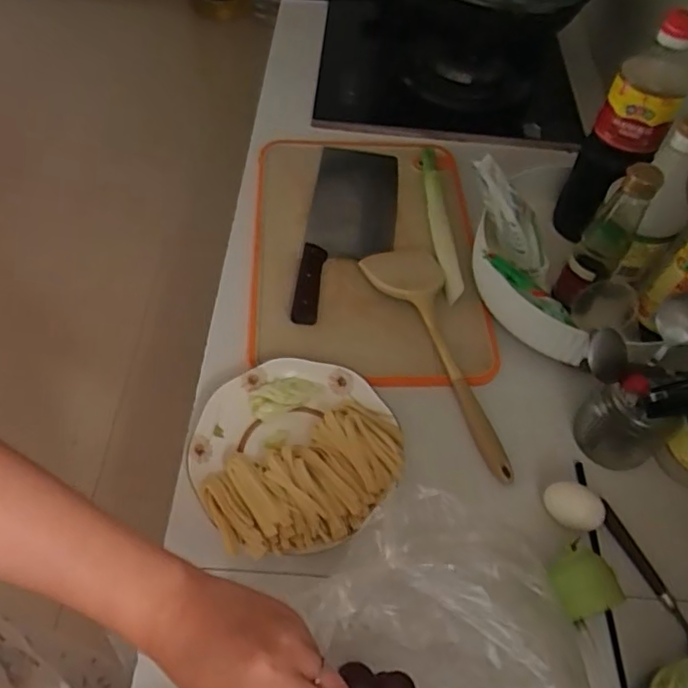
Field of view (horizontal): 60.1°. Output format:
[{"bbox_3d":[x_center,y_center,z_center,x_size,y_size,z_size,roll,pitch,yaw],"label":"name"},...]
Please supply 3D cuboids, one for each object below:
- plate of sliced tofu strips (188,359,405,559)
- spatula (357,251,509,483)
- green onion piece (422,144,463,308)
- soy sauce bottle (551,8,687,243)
[{"bbox_3d":[-0.048,0.104,0.593,0.203,0.046,0.193,2,56,-3],"label":"plate of sliced tofu strips"},{"bbox_3d":[0.120,0.002,0.675,0.091,0.032,0.307,-17,59,-15],"label":"spatula"},{"bbox_3d":[0.132,-0.175,0.811,0.028,0.019,0.293,1,56,-4],"label":"green onion piece"},{"bbox_3d":[0.320,-0.238,0.688,0.070,0.258,0.076,11,56,3],"label":"soy sauce bottle"}]

